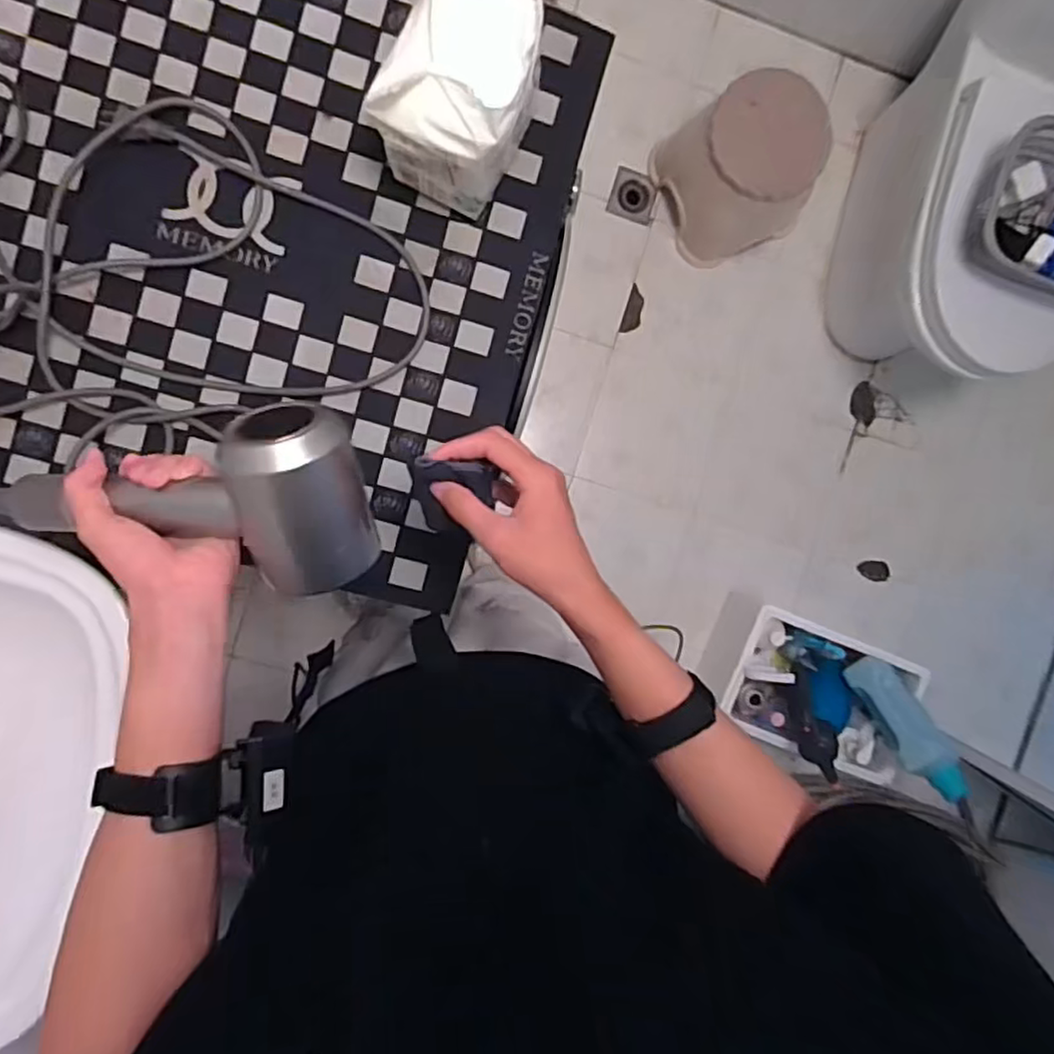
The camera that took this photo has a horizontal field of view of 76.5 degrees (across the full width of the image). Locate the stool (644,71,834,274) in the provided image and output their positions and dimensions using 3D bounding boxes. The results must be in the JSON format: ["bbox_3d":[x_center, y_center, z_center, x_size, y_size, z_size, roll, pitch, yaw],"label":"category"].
[{"bbox_3d":[0.473,-0.782,1.440,0.275,0.291,0.296,-25,97,-3],"label":"stool"}]

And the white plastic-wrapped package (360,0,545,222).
[{"bbox_3d":[-0.053,-0.362,0.564,0.102,0.152,0.130,24,92,-7],"label":"white plastic-wrapped package"}]

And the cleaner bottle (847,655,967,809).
[{"bbox_3d":[0.787,0.413,1.383,0.099,0.083,0.302,-27,60,-3],"label":"cleaner bottle"}]

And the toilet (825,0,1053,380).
[{"bbox_3d":[0.918,-0.634,1.263,0.362,0.774,0.698,20,93,-7],"label":"toilet"}]

